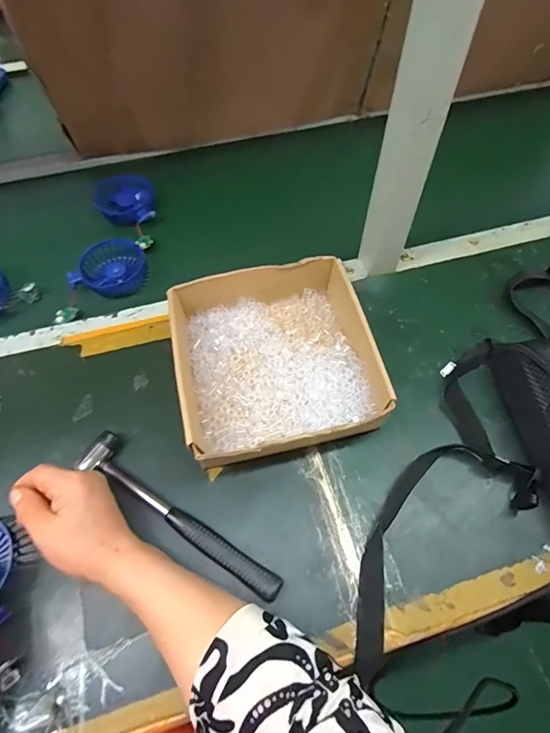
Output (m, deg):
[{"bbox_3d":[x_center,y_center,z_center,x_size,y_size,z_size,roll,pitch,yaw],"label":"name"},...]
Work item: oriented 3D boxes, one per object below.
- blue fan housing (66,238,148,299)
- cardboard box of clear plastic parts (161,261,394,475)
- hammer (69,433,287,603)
[{"bbox_3d":[-0.225,-0.136,0.606,0.090,0.036,0.086,0,59,0],"label":"blue fan housing"},{"bbox_3d":[0.000,-0.007,0.492,0.213,0.075,0.222,-11,59,-6],"label":"cardboard box of clear plastic parts"},{"bbox_3d":[-0.092,0.144,0.432,0.236,0.027,0.052,27,63,16],"label":"hammer"}]

